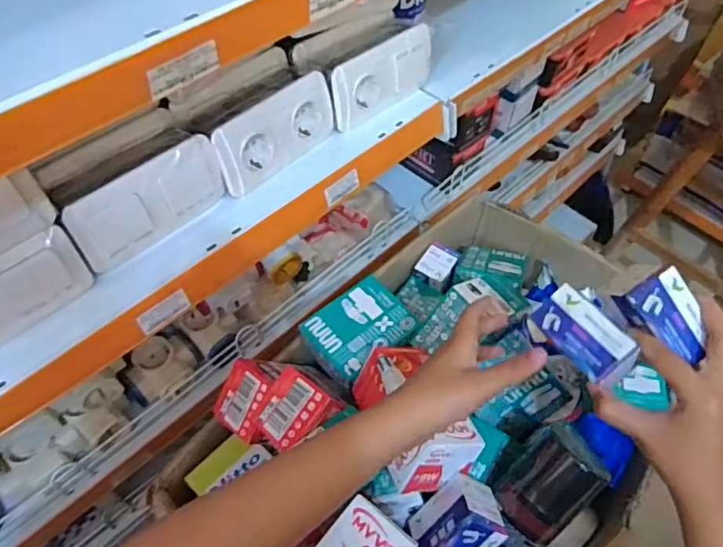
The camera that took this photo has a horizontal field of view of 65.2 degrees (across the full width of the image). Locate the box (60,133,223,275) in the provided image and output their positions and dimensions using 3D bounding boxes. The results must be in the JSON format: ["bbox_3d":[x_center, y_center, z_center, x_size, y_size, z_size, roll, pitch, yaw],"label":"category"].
[{"bbox_3d":[-0.195,-0.067,0.526,0.024,0.066,0.145,39,61,22],"label":"box"}]

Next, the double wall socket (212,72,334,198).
[{"bbox_3d":[-0.094,-0.150,0.601,0.026,0.078,0.149,28,56,35],"label":"double wall socket"}]

